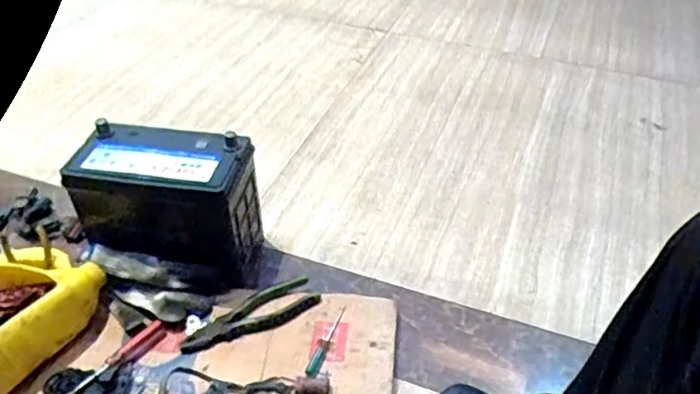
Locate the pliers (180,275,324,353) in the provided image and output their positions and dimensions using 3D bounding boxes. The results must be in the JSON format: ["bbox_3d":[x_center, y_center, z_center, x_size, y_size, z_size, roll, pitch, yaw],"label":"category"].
[{"bbox_3d":[-0.137,0.170,0.843,0.195,0.010,0.064,-23,46,-24],"label":"pliers"}]

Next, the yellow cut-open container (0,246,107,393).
[{"bbox_3d":[-0.455,0.151,0.794,0.191,0.085,0.219,21,45,22],"label":"yellow cut-open container"}]

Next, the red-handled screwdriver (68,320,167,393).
[{"bbox_3d":[-0.322,0.227,0.778,0.021,0.020,0.198,31,49,30],"label":"red-handled screwdriver"}]

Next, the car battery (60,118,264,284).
[{"bbox_3d":[-0.265,0.012,0.891,0.240,0.198,0.115,6,42,6],"label":"car battery"}]

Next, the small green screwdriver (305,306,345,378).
[{"bbox_3d":[-0.035,0.195,0.816,0.019,0.011,0.118,11,44,15],"label":"small green screwdriver"}]

